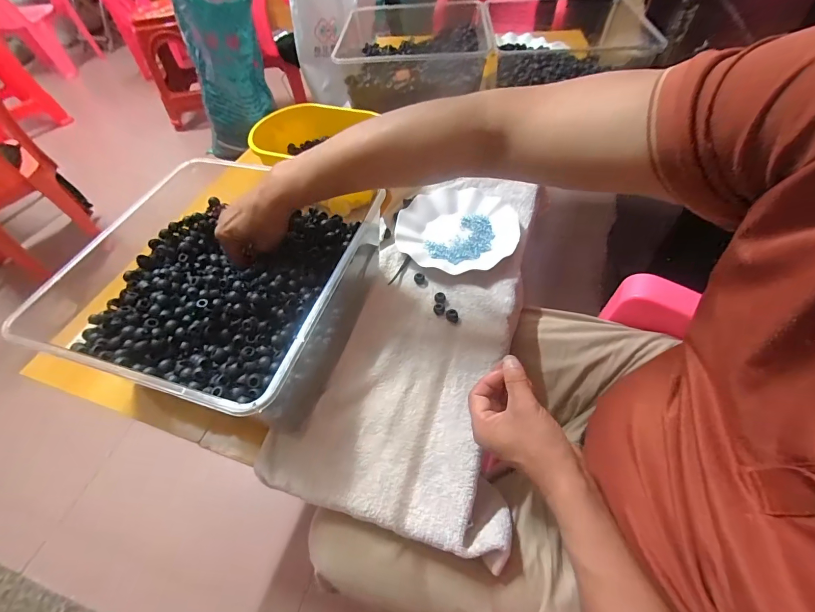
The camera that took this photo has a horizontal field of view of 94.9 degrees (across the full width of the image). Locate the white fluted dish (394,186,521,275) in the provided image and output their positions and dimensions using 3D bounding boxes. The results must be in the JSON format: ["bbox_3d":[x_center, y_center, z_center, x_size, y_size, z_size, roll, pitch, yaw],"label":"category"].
[{"bbox_3d":[0.074,-0.123,0.589,0.183,0.032,0.160,27,60,23],"label":"white fluted dish"}]

